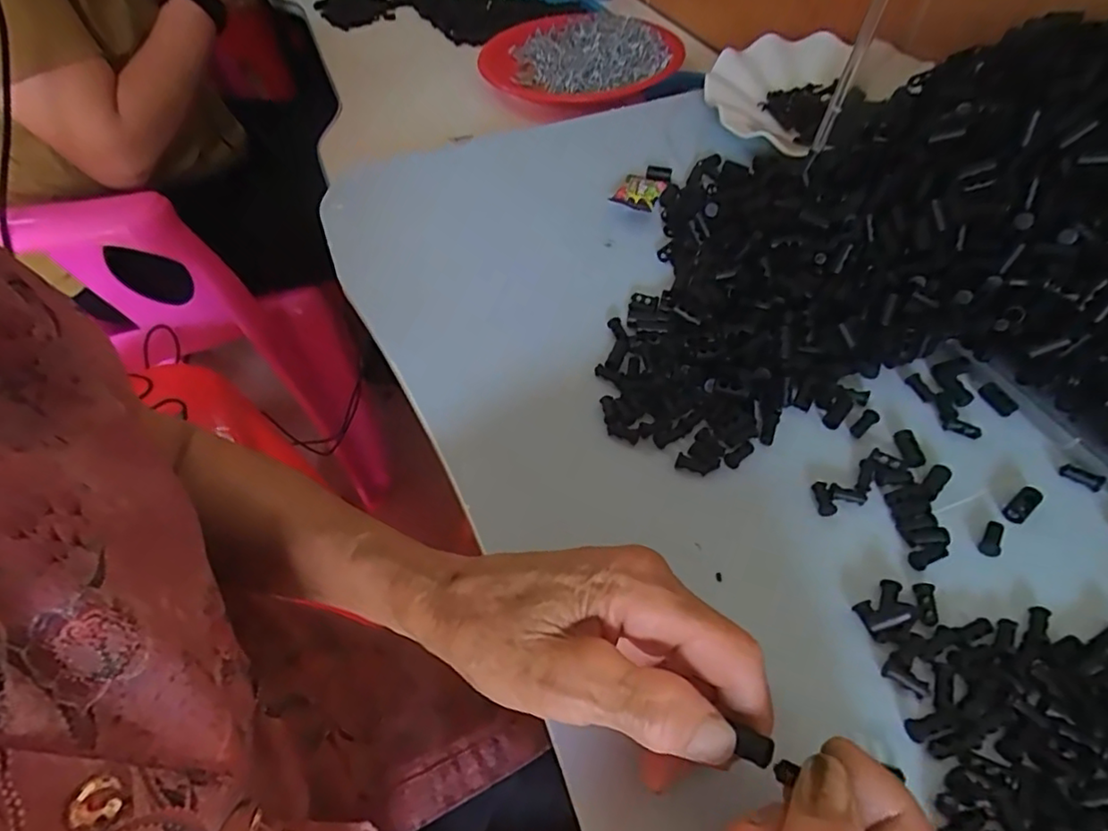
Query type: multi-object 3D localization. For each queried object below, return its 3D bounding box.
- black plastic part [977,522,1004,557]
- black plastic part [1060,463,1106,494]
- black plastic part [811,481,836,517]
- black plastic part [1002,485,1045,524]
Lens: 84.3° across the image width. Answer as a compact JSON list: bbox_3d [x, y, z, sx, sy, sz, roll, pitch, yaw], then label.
[{"bbox_3d":[0.194,0.054,0.270,0.008,0.004,0.019,32,60,26],"label":"black plastic part"},{"bbox_3d":[0.248,0.029,0.287,0.017,0.005,0.007,34,60,27],"label":"black plastic part"},{"bbox_3d":[0.127,0.039,0.288,0.007,0.004,0.017,-5,51,0],"label":"black plastic part"},{"bbox_3d":[0.214,0.041,0.280,0.020,0.004,0.009,-40,58,-11],"label":"black plastic part"}]

